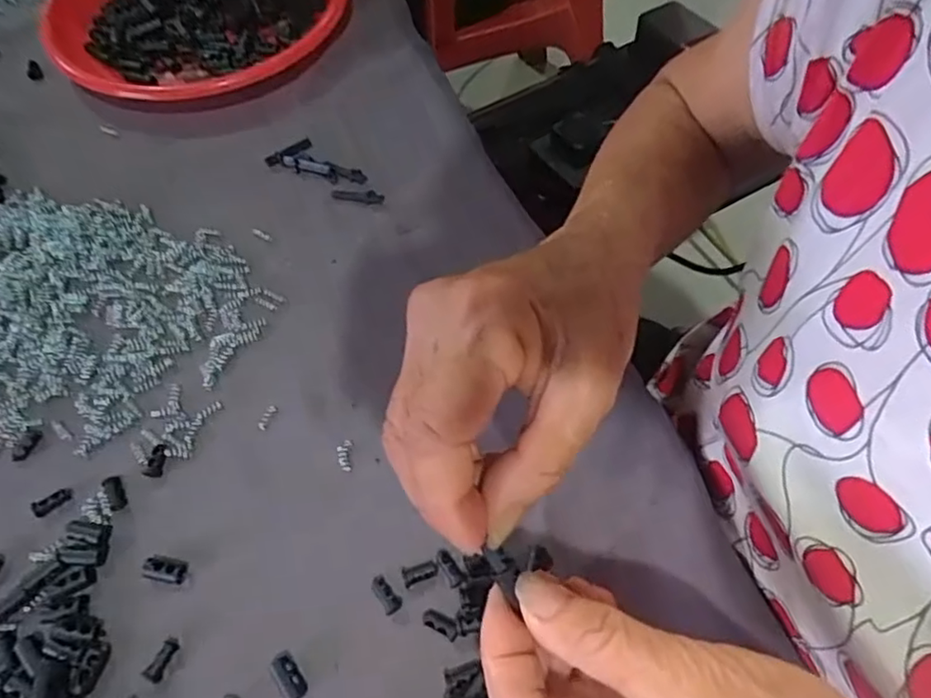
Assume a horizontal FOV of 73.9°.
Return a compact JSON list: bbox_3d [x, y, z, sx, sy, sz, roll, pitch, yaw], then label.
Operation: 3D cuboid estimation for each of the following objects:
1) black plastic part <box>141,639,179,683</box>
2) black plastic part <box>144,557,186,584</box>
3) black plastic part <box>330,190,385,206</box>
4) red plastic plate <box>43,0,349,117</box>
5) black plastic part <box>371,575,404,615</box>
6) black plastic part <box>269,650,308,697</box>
[{"bbox_3d":[-0.133,0.137,0.272,0.008,0.004,0.017,27,64,15],"label":"black plastic part"},{"bbox_3d":[-0.142,0.104,0.289,0.020,0.004,0.009,10,60,6],"label":"black plastic part"},{"bbox_3d":[-0.071,-0.101,0.407,0.035,0.004,0.009,12,61,7],"label":"black plastic part"},{"bbox_3d":[-0.204,-0.262,0.481,0.216,0.042,0.201,0,60,0],"label":"red plastic plate"},{"bbox_3d":[-0.037,0.113,0.286,0.009,0.007,0.019,-32,65,-17],"label":"black plastic part"},{"bbox_3d":[-0.078,0.143,0.270,0.011,0.008,0.020,-38,67,-20],"label":"black plastic part"}]

